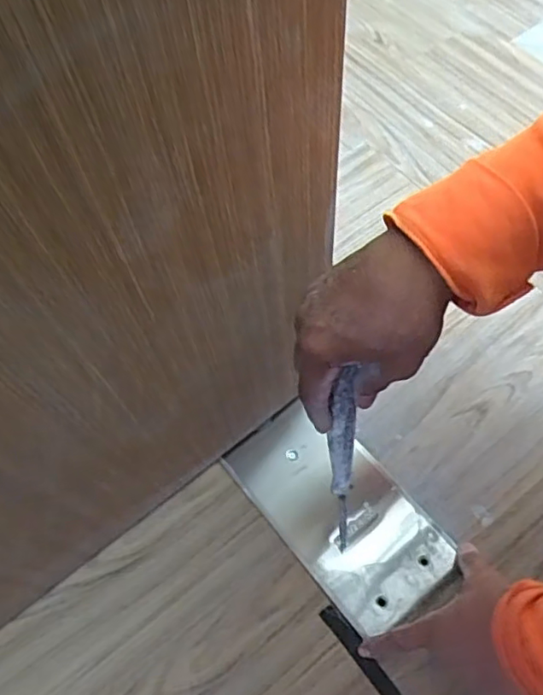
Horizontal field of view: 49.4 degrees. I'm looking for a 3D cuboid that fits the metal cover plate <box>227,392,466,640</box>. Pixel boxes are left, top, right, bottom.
[{"bbox_3d":[0.067,0.169,0.615,0.124,0.010,0.239,-41,64,-8],"label":"metal cover plate"}]

